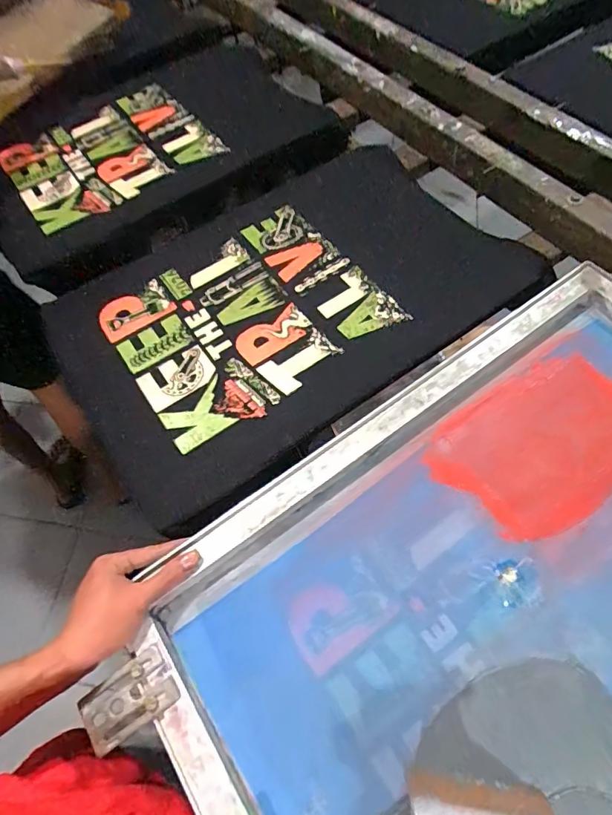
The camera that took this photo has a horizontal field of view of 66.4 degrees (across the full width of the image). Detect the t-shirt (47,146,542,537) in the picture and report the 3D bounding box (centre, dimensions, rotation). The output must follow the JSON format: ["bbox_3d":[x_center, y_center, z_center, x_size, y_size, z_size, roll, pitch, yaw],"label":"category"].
[{"bbox_3d":[-0.025,-0.151,0.664,0.607,0.027,0.406,-33,64,-14],"label":"t-shirt"}]

